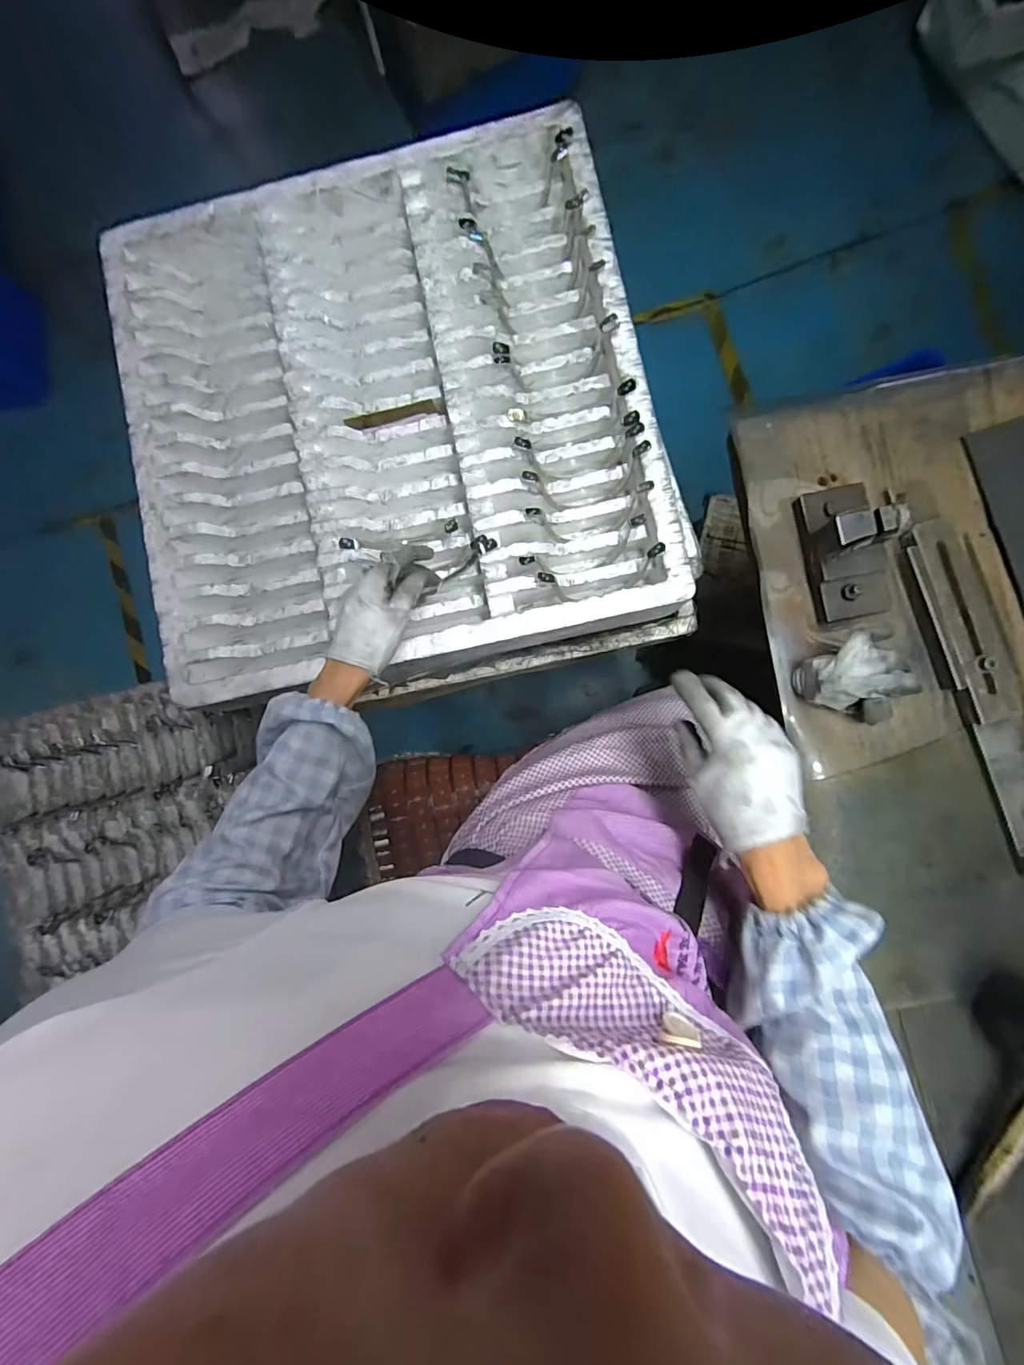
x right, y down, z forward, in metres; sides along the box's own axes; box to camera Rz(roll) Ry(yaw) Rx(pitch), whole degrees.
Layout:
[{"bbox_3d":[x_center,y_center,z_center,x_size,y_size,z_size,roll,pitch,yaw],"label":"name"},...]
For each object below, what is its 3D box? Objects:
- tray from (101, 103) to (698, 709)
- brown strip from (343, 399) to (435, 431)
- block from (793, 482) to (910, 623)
[{"bbox_3d":[-0.135,-0.286,0.539,0.547,0.074,0.548,-12,84,2],"label":"tray"},{"bbox_3d":[-0.136,-0.298,0.544,0.099,0.011,0.014,-14,86,4],"label":"brown strip"},{"bbox_3d":[0.325,-0.129,0.462,0.065,0.066,0.130,-16,86,4],"label":"block"}]

